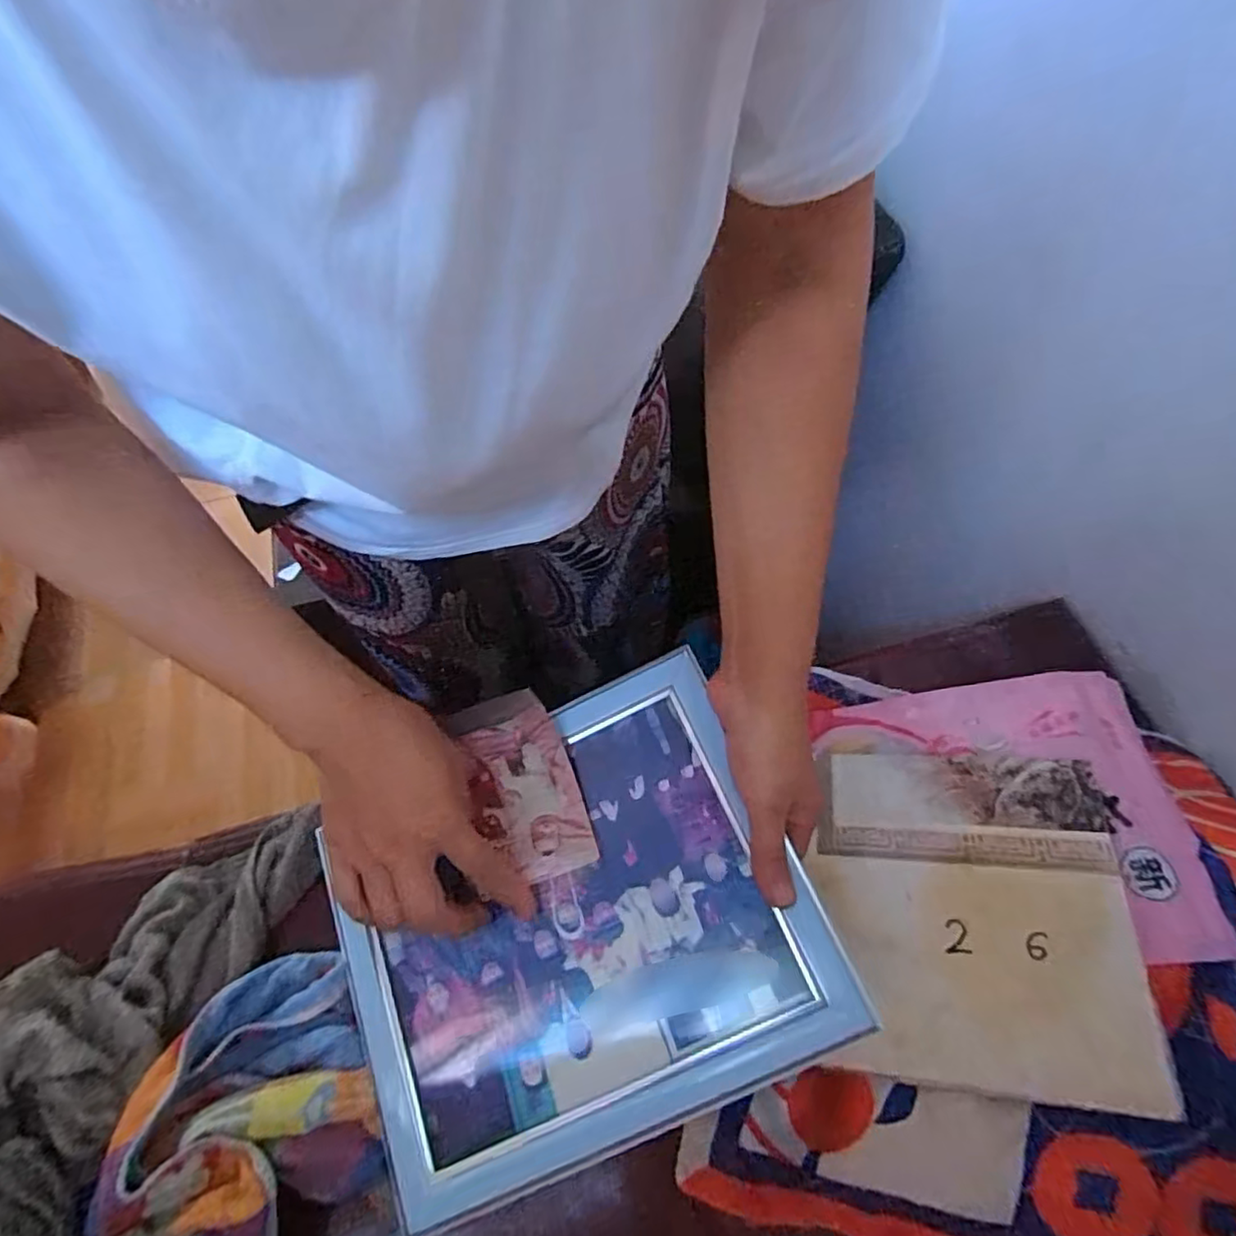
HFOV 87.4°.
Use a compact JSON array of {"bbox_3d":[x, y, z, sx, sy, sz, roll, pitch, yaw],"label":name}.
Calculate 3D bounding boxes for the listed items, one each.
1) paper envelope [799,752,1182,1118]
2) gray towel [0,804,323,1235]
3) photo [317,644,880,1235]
[{"bbox_3d":[0.225,0.185,0.420,0.180,0.010,0.199,-2,56,19],"label":"paper envelope"},{"bbox_3d":[-0.322,0.237,0.417,0.126,0.063,0.272,23,64,11],"label":"gray towel"},{"bbox_3d":[-0.036,0.188,0.404,0.287,0.022,0.240,-26,70,1],"label":"photo"}]

